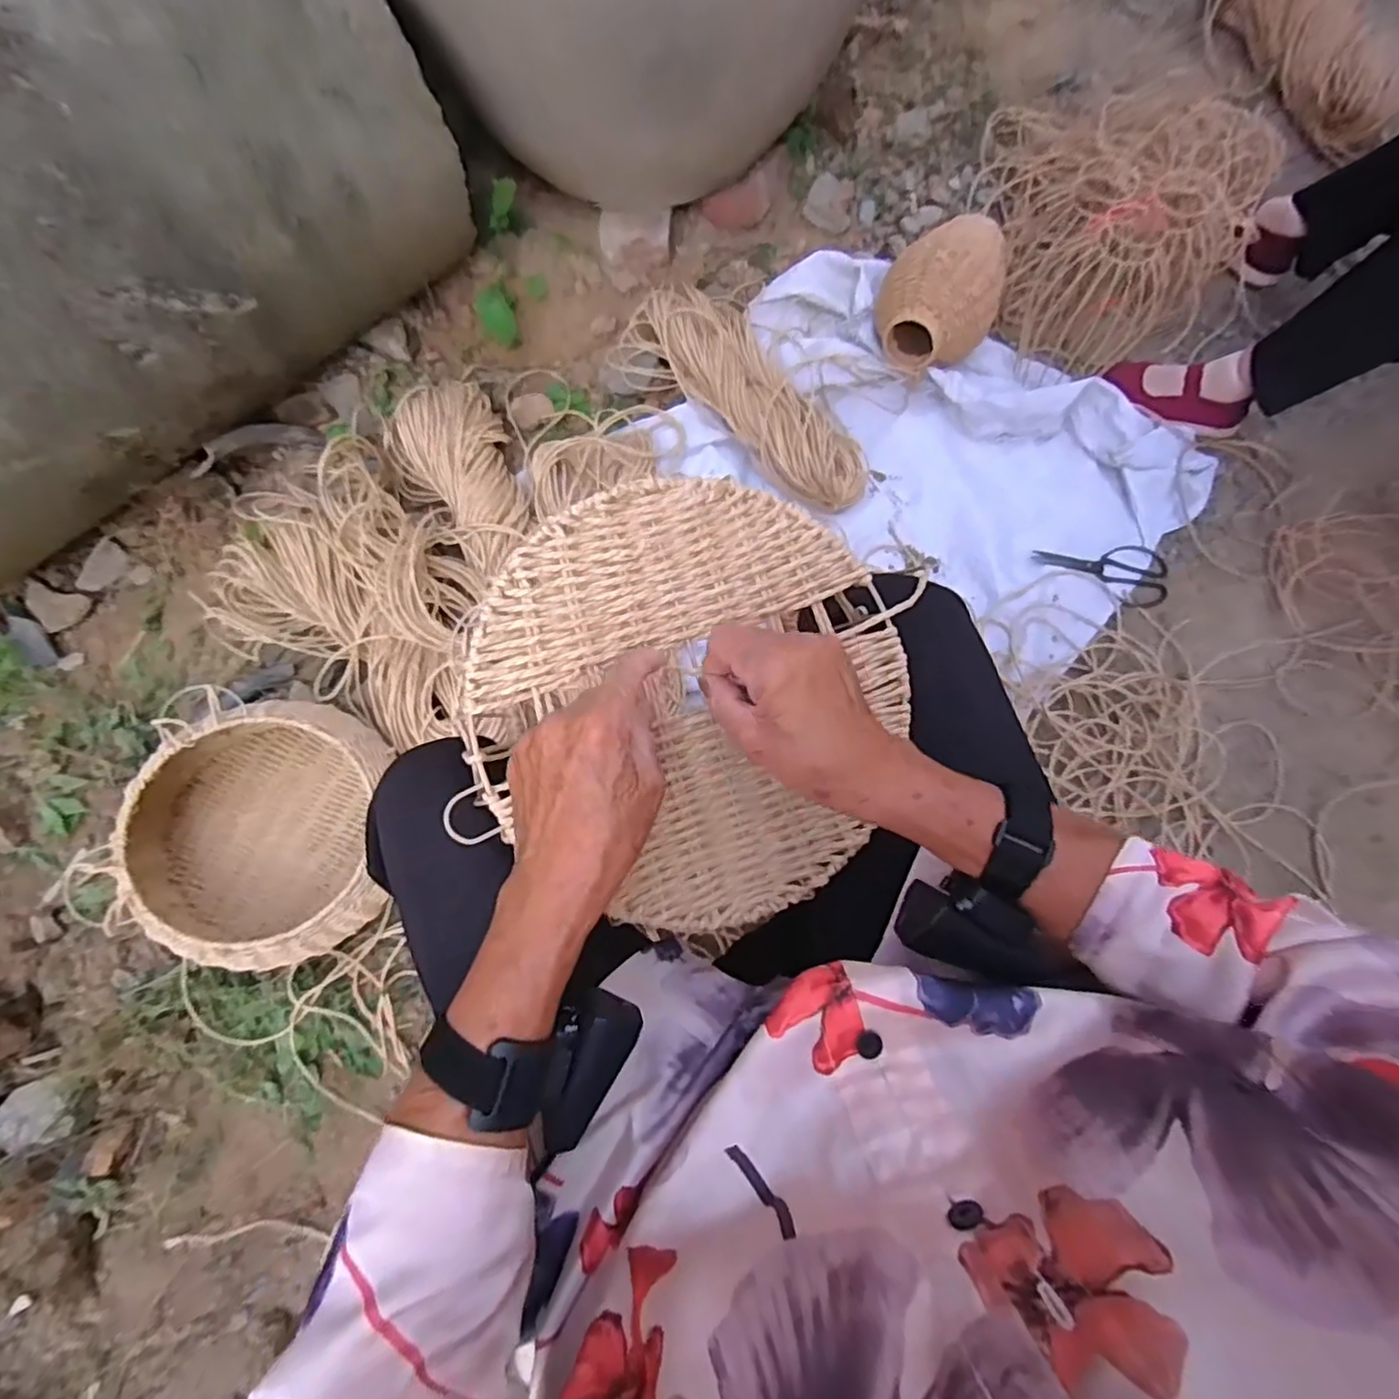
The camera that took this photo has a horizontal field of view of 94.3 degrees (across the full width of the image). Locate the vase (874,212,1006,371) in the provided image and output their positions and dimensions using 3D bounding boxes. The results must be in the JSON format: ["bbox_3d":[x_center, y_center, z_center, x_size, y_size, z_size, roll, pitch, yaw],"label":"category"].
[{"bbox_3d":[0.381,-0.637,1.024,0.177,0.144,0.208,25,73,13],"label":"vase"}]

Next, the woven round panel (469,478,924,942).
[{"bbox_3d":[-0.003,-0.001,0.413,0.271,0.009,0.268,0,89,-12],"label":"woven round panel"}]

